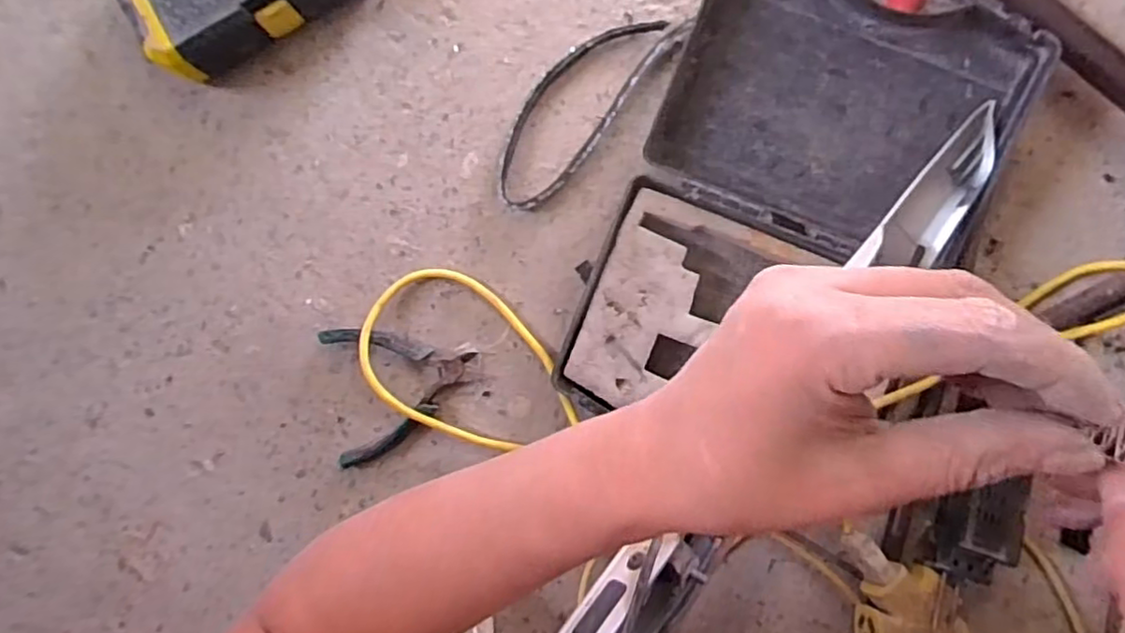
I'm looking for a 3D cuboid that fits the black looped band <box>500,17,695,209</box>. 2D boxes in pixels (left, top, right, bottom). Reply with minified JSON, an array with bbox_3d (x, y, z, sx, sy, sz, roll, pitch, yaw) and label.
[{"bbox_3d":[0.015,-0.209,0.622,0.087,0.015,0.237,39,92,3],"label":"black looped band"}]

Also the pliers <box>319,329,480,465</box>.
[{"bbox_3d":[-0.154,0.068,0.635,0.142,0.021,0.131,-11,89,3],"label":"pliers"}]

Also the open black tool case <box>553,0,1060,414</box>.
[{"bbox_3d":[0.206,-0.094,0.598,0.303,0.077,0.440,25,91,3],"label":"open black tool case"}]

